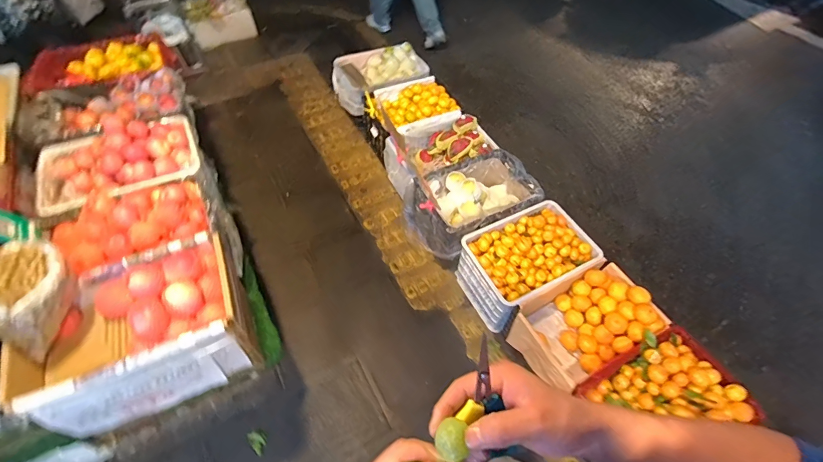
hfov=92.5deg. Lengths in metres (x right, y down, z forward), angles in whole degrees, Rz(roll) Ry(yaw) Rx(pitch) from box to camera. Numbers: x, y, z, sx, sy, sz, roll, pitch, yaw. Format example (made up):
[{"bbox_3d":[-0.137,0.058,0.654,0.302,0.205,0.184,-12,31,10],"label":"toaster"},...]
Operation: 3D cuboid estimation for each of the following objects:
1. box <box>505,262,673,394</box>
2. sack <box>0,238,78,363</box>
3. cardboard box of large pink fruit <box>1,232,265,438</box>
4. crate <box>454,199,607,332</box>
[{"bbox_3d":[0.626,0.363,1.446,0.481,0.208,0.329,-24,56,-17],"label":"box"},{"bbox_3d":[-0.877,0.129,0.908,0.162,0.148,0.235,-37,61,-24],"label":"sack"},{"bbox_3d":[-0.663,0.260,1.009,0.450,0.254,0.317,-23,56,-16],"label":"cardboard box of large pink fruit"},{"bbox_3d":[0.469,0.126,1.623,0.489,0.227,0.365,-25,57,-18],"label":"crate"}]

